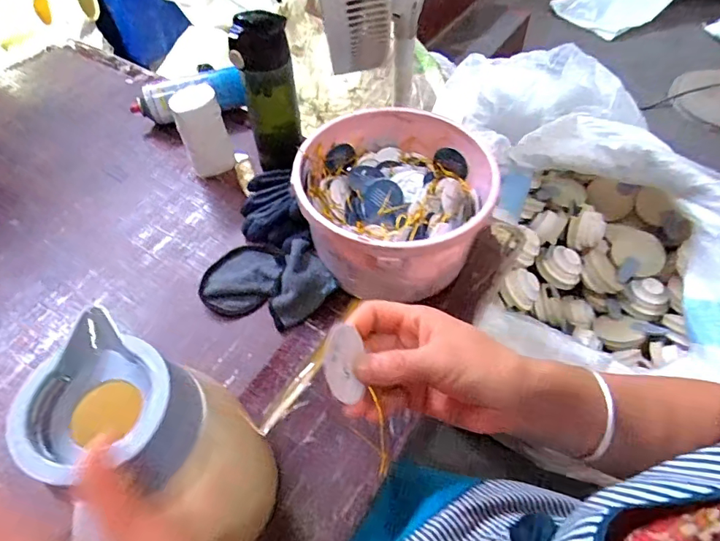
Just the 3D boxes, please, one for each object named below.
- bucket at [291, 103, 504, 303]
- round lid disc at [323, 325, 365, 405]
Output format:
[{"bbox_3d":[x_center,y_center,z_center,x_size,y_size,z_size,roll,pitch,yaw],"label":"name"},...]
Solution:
[{"bbox_3d":[0.039,-0.072,0.567,0.209,0.132,0.212,0,53,0],"label":"bucket"},{"bbox_3d":[-0.009,0.058,0.301,0.007,0.041,0.042,-9,48,30],"label":"round lid disc"}]

